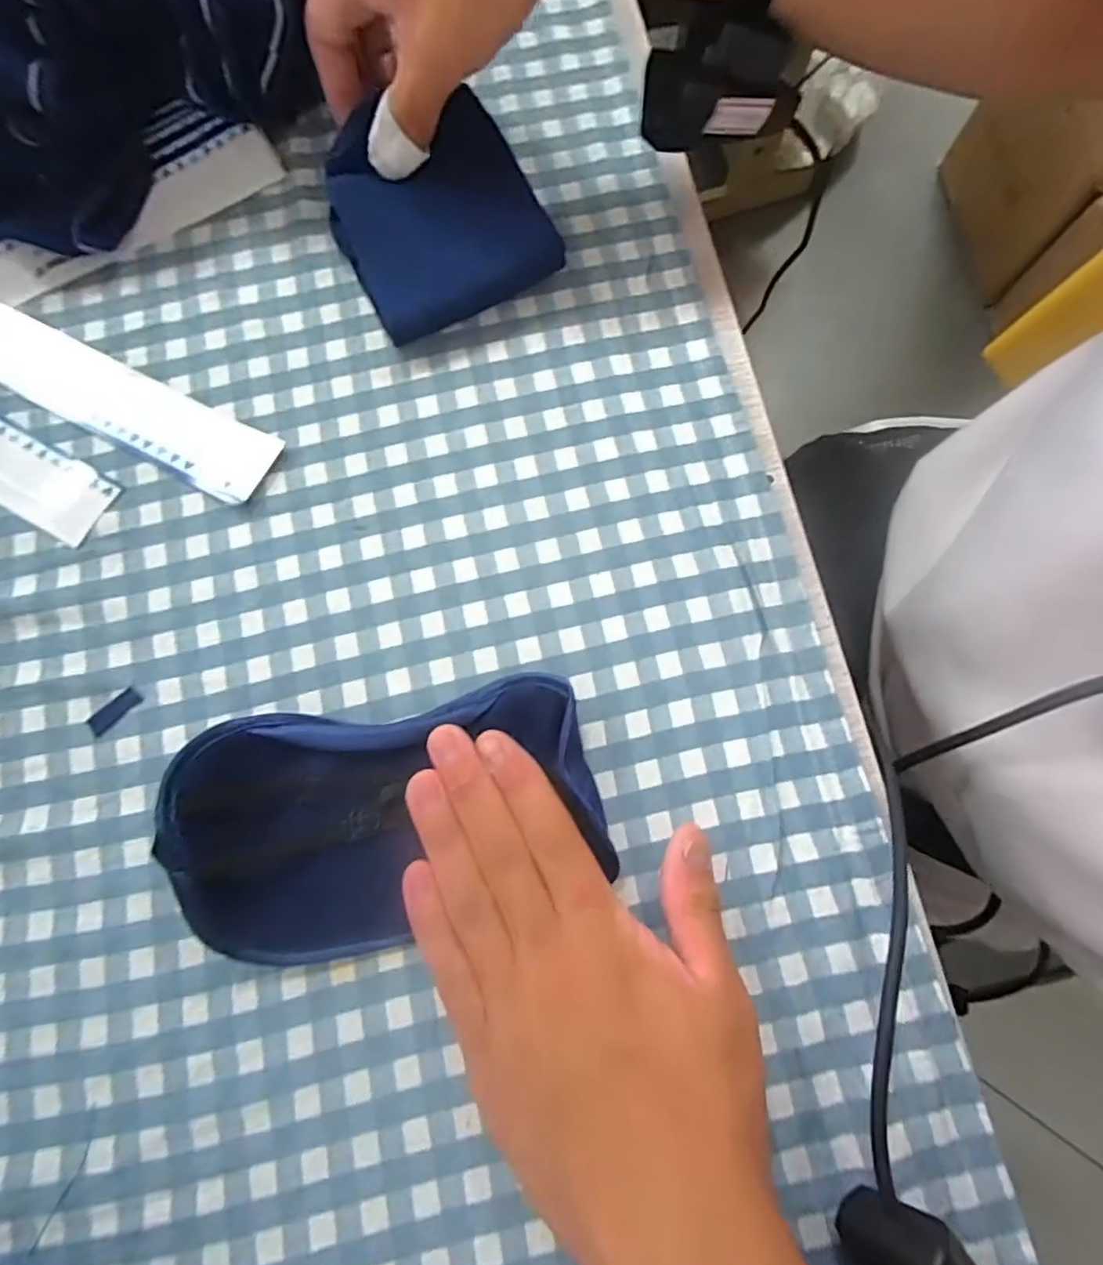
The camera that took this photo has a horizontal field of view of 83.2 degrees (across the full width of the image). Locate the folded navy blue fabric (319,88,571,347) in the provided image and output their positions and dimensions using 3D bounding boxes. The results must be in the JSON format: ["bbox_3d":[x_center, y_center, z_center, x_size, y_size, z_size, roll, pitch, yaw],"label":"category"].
[{"bbox_3d":[-0.056,-0.198,0.293,0.089,0.023,0.101,-28,80,-6],"label":"folded navy blue fabric"}]

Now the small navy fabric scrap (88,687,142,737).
[{"bbox_3d":[-0.180,0.032,0.255,0.022,0.004,0.008,-41,82,-8],"label":"small navy fabric scrap"}]

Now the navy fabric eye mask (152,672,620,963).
[{"bbox_3d":[-0.058,0.069,0.232,0.152,0.027,0.090,-9,79,-2],"label":"navy fabric eye mask"}]

